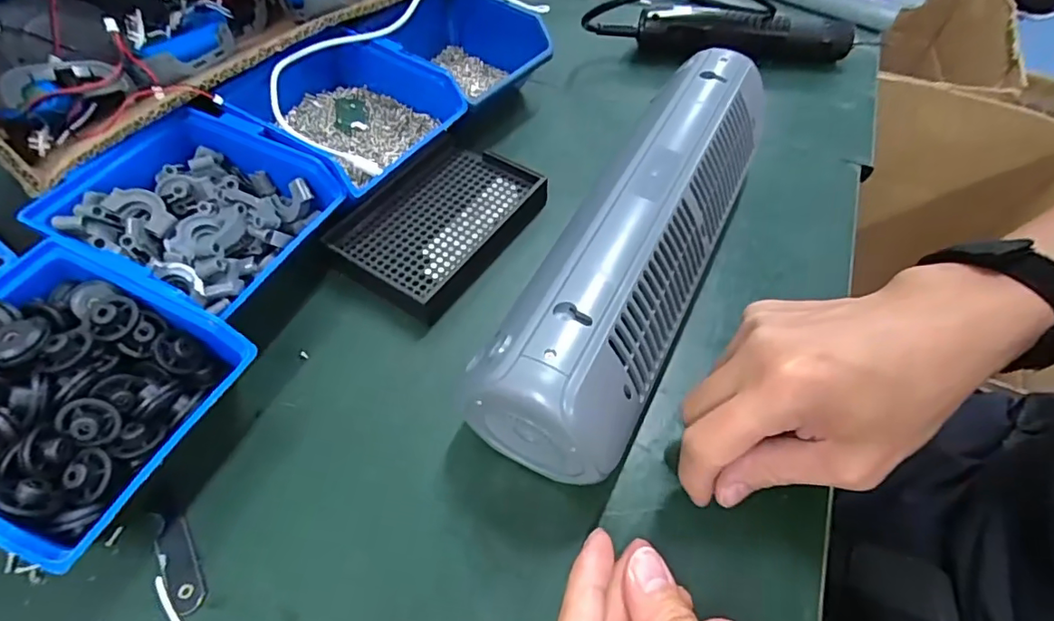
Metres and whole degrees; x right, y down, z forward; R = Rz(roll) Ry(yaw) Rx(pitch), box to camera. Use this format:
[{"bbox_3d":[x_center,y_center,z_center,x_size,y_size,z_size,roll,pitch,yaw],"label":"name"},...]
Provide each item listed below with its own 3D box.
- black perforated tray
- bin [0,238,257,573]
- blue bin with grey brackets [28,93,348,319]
[{"bbox_3d":[-0.060,-0.063,0.375,0.102,0.021,0.135,26,59,15],"label":"black perforated tray"},{"bbox_3d":[-0.222,0.041,0.265,0.135,0.074,0.115,22,58,13],"label":"bin"},{"bbox_3d":[-0.195,-0.056,0.328,0.127,0.051,0.121,27,59,16],"label":"blue bin with grey brackets"}]

